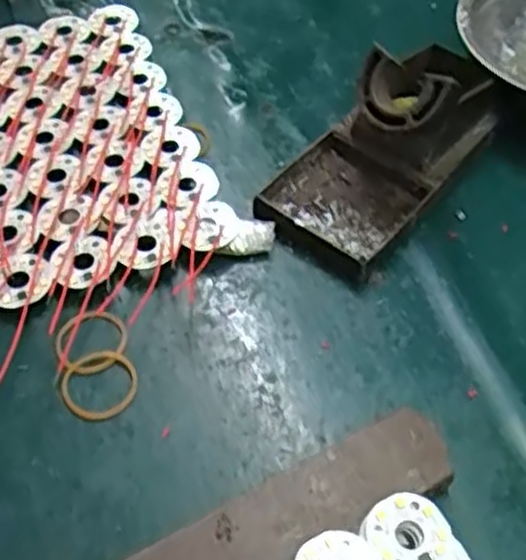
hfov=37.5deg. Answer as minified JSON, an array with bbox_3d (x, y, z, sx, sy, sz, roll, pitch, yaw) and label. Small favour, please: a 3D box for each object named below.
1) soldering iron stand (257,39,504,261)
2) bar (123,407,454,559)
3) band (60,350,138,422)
[{"bbox_3d":[0.069,-0.080,0.399,0.070,0.065,0.149,34,60,21],"label":"soldering iron stand"},{"bbox_3d":[-0.018,0.103,0.286,0.198,0.018,0.033,-23,58,-17],"label":"bar"},{"bbox_3d":[-0.071,0.046,0.338,0.033,0.004,0.031,1,54,-1],"label":"band"}]

